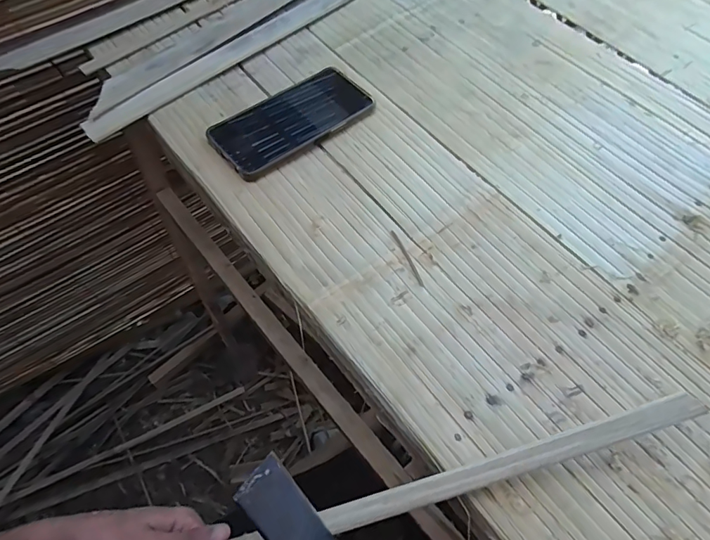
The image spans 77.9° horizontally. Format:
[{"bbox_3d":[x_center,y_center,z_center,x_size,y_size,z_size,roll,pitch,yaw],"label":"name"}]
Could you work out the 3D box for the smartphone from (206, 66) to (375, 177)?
[{"bbox_3d":[-0.063,-0.158,0.454,0.167,0.008,0.073,-34,75,-18],"label":"smartphone"}]

